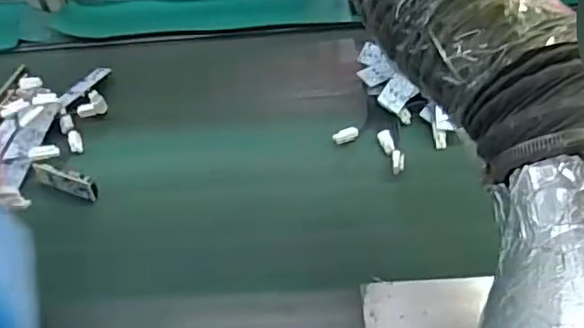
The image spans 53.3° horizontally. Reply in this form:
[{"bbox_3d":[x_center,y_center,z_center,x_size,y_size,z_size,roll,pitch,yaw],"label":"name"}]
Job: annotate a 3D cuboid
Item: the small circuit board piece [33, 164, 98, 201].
[{"bbox_3d":[-0.205,0.015,0.527,0.066,0.019,0.016,14,50,18],"label":"small circuit board piece"}]

